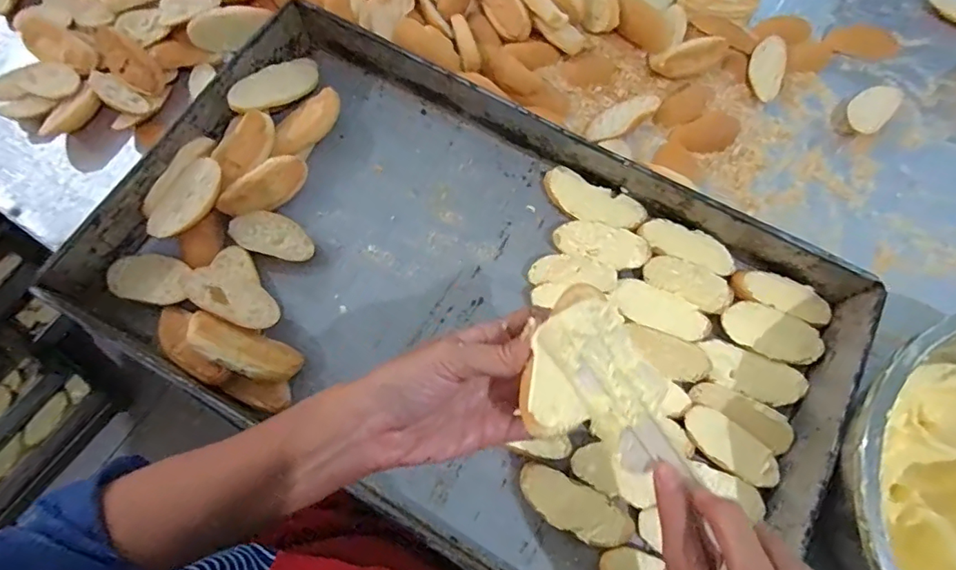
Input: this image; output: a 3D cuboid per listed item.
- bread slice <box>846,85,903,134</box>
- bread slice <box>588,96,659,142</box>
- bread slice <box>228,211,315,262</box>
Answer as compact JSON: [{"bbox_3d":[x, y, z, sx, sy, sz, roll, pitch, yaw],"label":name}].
[{"bbox_3d":[0.430,-0.194,0.555,0.067,0.012,0.039,-43,76,-14],"label":"bread slice"},{"bbox_3d":[0.153,-0.179,0.546,0.090,0.010,0.032,-34,74,-11],"label":"bread slice"},{"bbox_3d":[-0.193,-0.048,0.485,0.077,0.013,0.038,12,71,4],"label":"bread slice"}]

